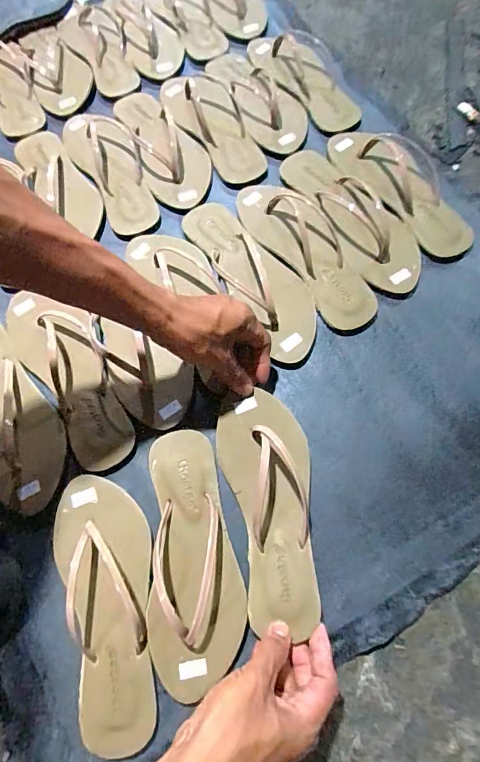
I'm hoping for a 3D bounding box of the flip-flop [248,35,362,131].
[{"bbox_3d":[0.098,-0.459,0.627,0.083,0.054,0.240,-31,71,-6],"label":"flip-flop"}]

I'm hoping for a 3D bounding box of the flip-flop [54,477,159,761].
[{"bbox_3d":[-0.123,0.208,0.386,0.086,0.025,0.233,-15,71,-3],"label":"flip-flop"}]

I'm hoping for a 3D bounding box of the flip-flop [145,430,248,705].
[{"bbox_3d":[-0.044,0.165,0.392,0.088,0.027,0.235,-4,71,1],"label":"flip-flop"}]

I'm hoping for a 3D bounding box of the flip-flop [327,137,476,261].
[{"bbox_3d":[0.208,-0.254,0.534,0.084,0.027,0.229,-40,74,-11],"label":"flip-flop"}]

